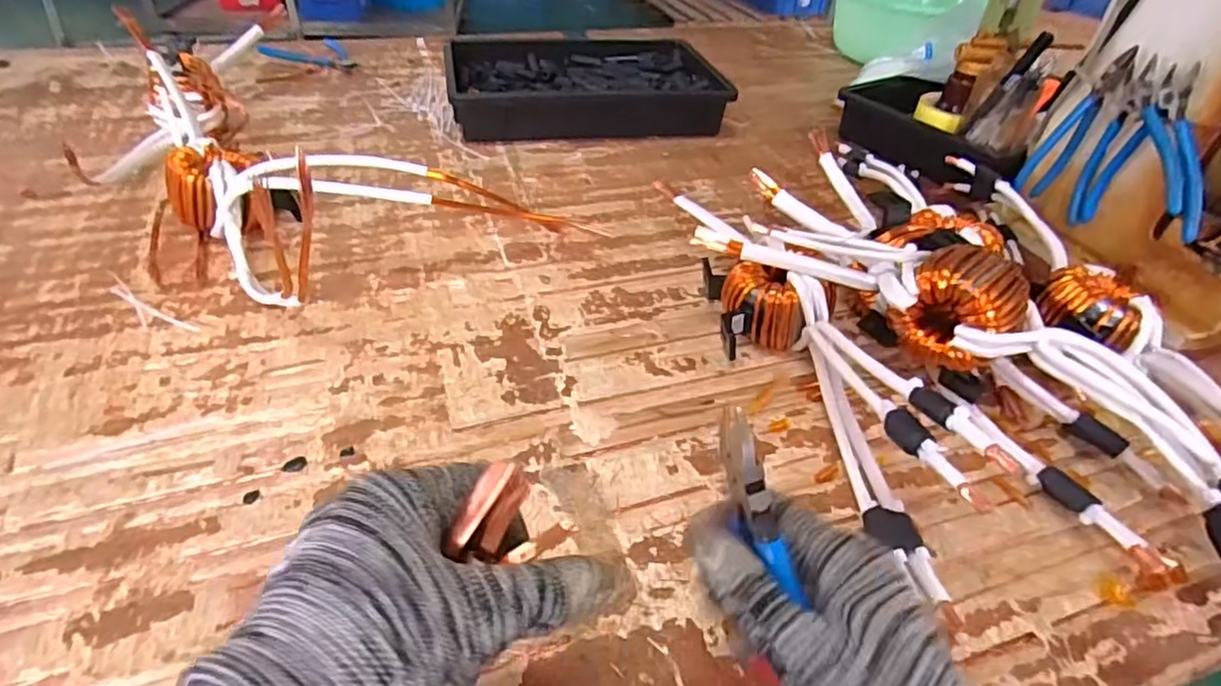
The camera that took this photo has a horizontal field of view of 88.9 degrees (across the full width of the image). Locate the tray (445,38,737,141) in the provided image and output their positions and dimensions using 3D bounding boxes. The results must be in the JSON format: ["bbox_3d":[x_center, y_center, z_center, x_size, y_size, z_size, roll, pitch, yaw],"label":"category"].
[{"bbox_3d":[-0.041,-0.378,0.903,0.363,0.062,0.268,-5,42,-12],"label":"tray"}]

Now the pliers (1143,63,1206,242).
[{"bbox_3d":[0.489,-0.165,0.534,0.025,0.033,0.146,4,78,-2],"label":"pliers"}]

